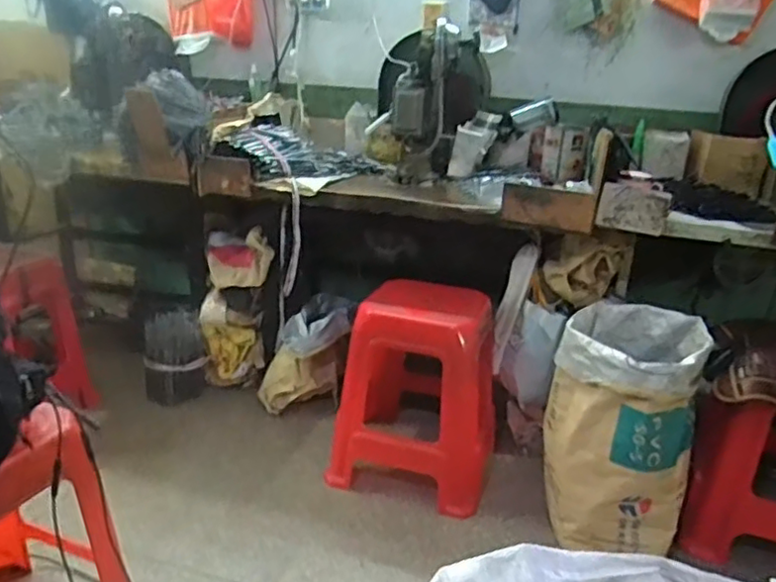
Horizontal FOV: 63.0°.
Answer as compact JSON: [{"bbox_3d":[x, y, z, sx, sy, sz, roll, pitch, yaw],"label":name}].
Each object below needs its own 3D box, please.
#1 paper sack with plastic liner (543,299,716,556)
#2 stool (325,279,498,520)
[{"bbox_3d":[0.535,0.299,1.468,0.307,0.445,0.380,11,20,20],"label":"paper sack with plastic liner"},{"bbox_3d":[0.089,0.242,1.682,0.401,0.465,0.408,7,19,11],"label":"stool"}]

